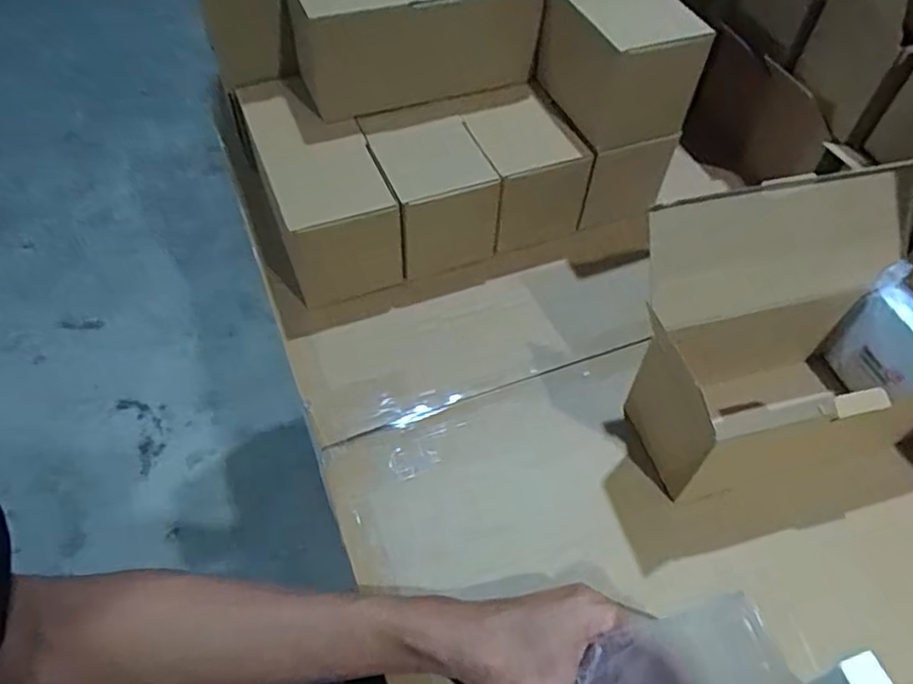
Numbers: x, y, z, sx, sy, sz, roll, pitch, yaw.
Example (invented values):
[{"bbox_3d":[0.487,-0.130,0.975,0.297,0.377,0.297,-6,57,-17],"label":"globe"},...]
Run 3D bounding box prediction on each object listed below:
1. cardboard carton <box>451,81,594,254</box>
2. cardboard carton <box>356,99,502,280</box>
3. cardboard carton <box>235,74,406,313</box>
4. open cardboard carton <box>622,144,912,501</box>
[{"bbox_3d":[0.061,-0.172,0.643,0.096,0.096,0.127,-15,54,-12],"label":"cardboard carton"},{"bbox_3d":[-0.030,-0.149,0.618,0.093,0.108,0.127,-19,55,-15],"label":"cardboard carton"},{"bbox_3d":[-0.134,-0.149,0.619,0.094,0.103,0.222,-19,55,-15],"label":"cardboard carton"},{"bbox_3d":[0.256,-0.007,0.480,0.248,0.167,0.139,-11,54,-9],"label":"open cardboard carton"}]

